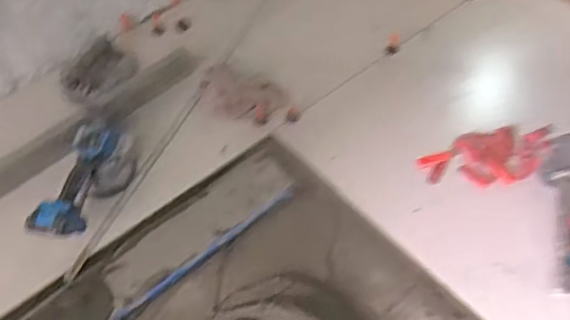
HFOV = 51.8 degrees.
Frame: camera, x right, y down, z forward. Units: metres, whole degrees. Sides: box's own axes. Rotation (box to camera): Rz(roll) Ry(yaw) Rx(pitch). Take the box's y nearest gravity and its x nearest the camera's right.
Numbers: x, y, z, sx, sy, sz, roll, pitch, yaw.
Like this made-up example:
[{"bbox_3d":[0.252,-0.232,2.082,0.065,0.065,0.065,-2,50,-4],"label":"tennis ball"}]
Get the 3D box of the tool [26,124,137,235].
[{"bbox_3d":[-0.398,0.046,1.167,0.107,0.129,0.288,12,54,10],"label":"tool"}]

